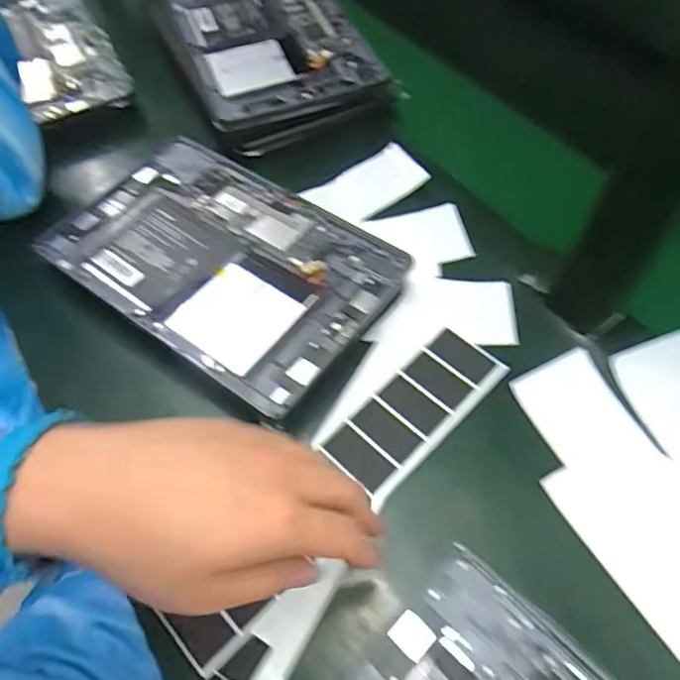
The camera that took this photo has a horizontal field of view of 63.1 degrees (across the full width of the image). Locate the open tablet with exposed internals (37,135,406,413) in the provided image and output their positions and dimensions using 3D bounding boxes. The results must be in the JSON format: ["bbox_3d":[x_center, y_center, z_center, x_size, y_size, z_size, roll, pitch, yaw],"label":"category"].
[{"bbox_3d":[-0.091,-0.067,0.432,0.257,0.019,0.165,32,61,20],"label":"open tablet with exposed internals"}]

